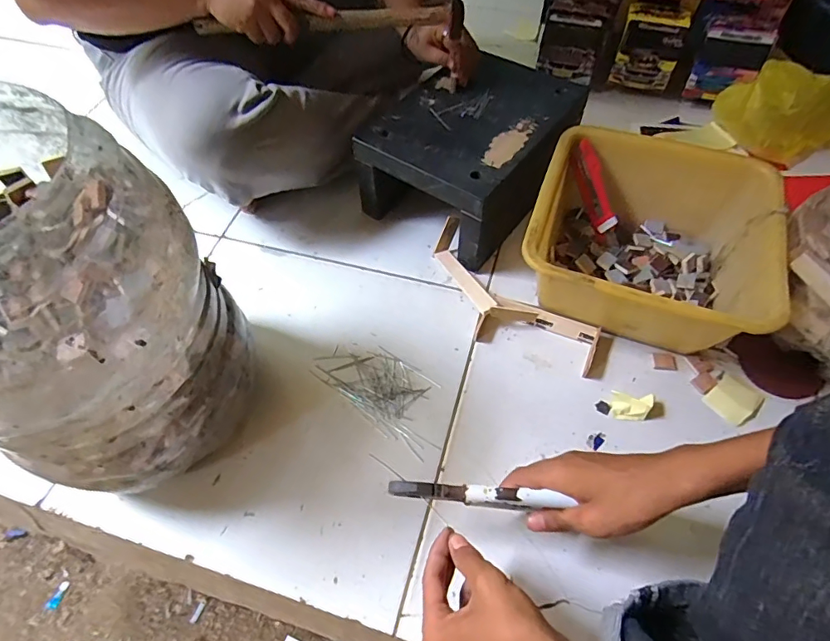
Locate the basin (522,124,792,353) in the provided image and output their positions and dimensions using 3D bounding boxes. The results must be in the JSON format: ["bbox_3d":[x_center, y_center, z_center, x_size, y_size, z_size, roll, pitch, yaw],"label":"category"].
[{"bbox_3d":[0.284,-0.091,0.615,0.270,0.134,0.265,18,60,12],"label":"basin"}]

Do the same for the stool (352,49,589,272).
[{"bbox_3d":[0.080,-0.235,0.712,0.230,0.155,0.273,27,61,17],"label":"stool"}]

